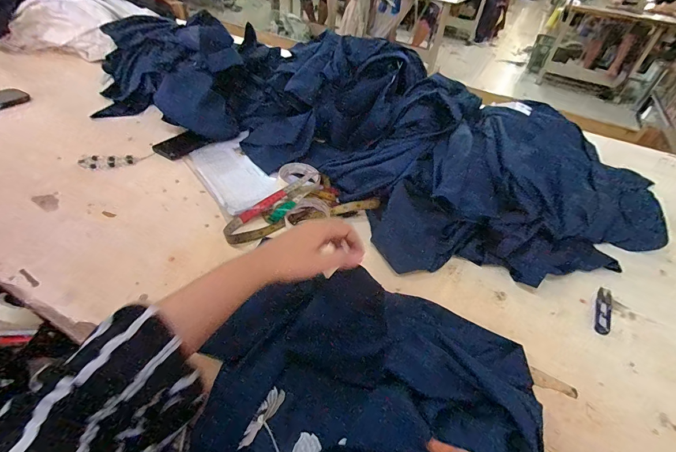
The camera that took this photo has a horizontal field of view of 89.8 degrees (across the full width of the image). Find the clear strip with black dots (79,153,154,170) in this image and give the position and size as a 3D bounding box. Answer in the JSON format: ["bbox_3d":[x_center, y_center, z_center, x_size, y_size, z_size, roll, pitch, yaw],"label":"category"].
[{"bbox_3d":[-0.484,-0.145,0.743,0.140,0.016,0.035,-12,47,-18],"label":"clear strip with black dots"}]

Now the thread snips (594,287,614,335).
[{"bbox_3d":[0.434,0.137,0.552,0.024,0.005,0.106,30,48,22],"label":"thread snips"}]

